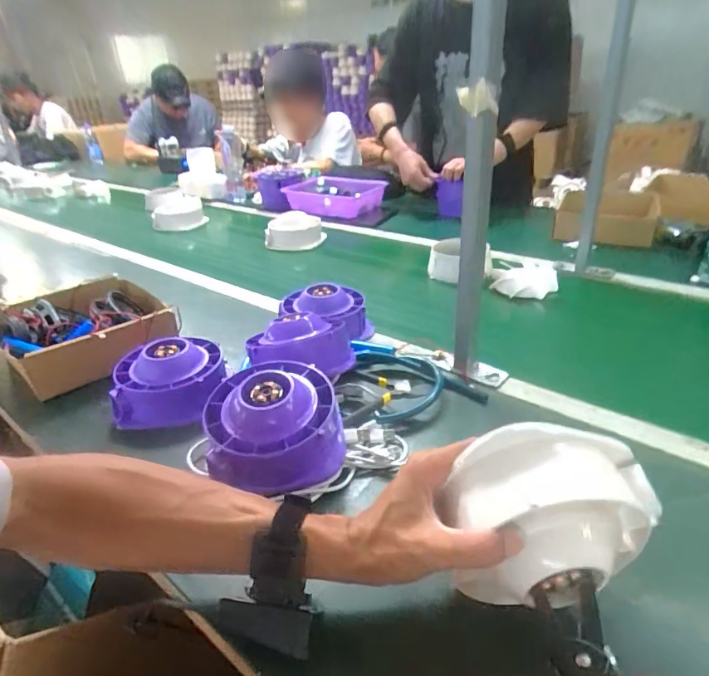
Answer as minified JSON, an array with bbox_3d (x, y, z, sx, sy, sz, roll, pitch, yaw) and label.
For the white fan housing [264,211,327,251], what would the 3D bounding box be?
[{"bbox_3d":[-0.160,-0.284,1.238,0.152,0.060,0.154,-9,31,-8],"label":"white fan housing"}]

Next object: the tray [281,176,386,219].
[{"bbox_3d":[-0.060,-0.456,1.507,0.320,0.067,0.223,21,40,36],"label":"tray"}]

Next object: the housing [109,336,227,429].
[{"bbox_3d":[-0.231,0.047,0.594,0.133,0.065,0.120,-9,31,-8],"label":"housing"}]

